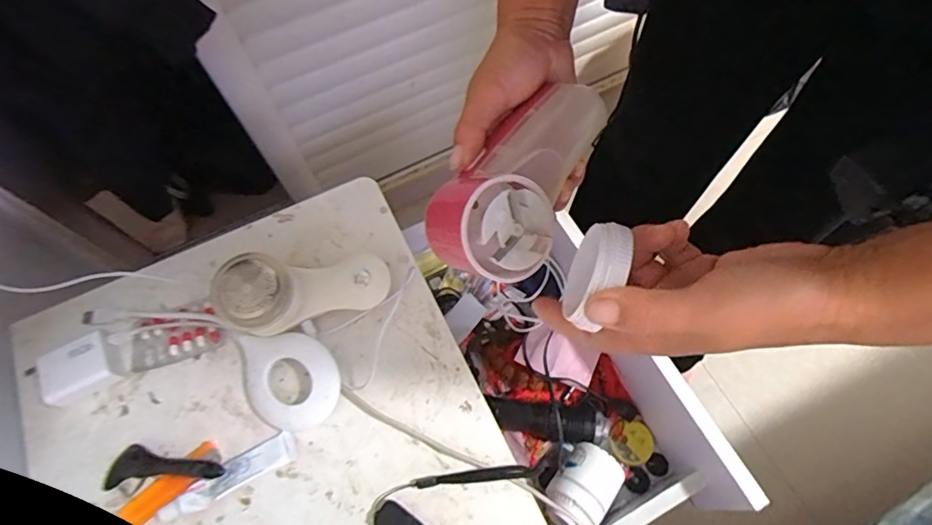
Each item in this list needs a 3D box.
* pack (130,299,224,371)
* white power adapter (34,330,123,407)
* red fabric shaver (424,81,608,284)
[{"bbox_3d":[-0.275,0.068,0.482,0.082,0.010,0.051,-18,67,-5],"label":"pack"},{"bbox_3d":[-0.349,0.095,0.462,0.061,0.026,0.047,-35,69,-12],"label":"white power adapter"},{"bbox_3d":[0.028,-0.051,0.293,0.074,0.045,0.133,27,67,13],"label":"red fabric shaver"}]

